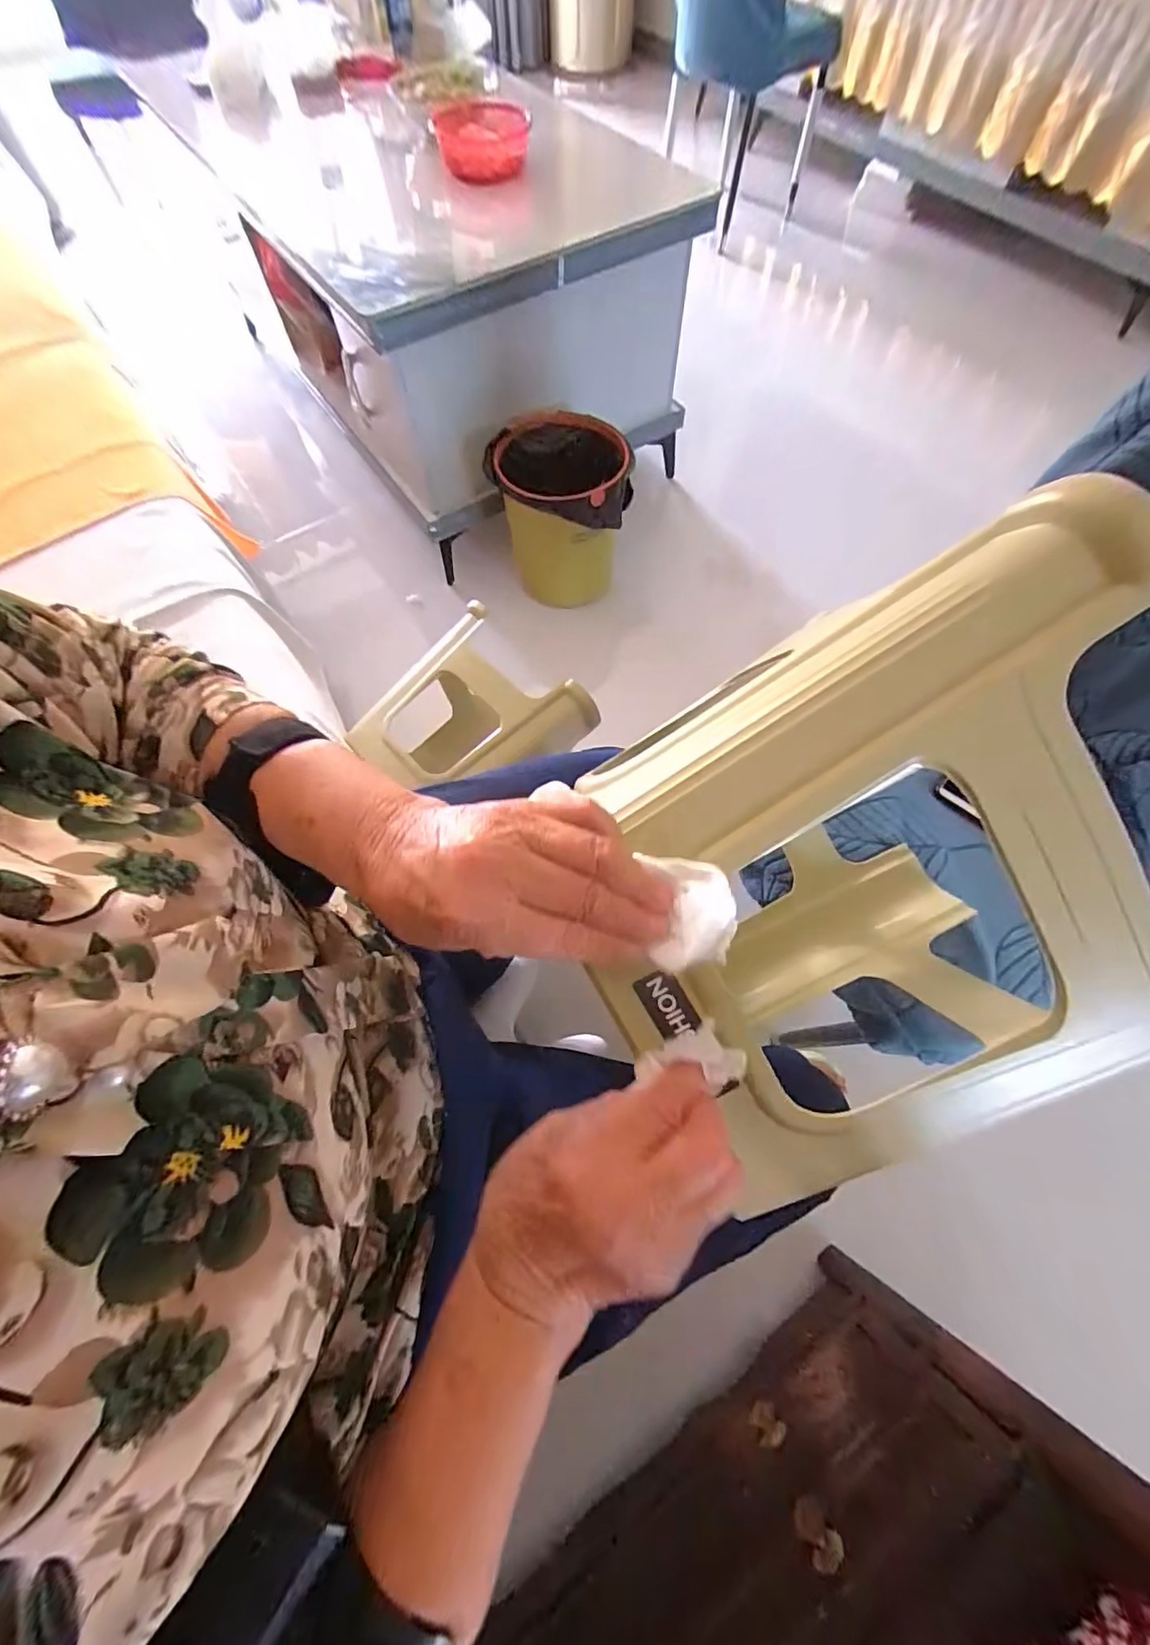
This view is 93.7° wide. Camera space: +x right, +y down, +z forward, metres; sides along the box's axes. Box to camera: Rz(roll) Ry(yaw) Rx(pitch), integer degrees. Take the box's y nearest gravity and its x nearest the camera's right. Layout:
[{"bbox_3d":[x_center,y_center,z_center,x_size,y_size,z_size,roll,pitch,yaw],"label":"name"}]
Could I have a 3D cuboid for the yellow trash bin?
[{"bbox_3d":[-0.020,-0.662,1.172,0.262,0.334,0.216,12,68,6],"label":"yellow trash bin"}]

